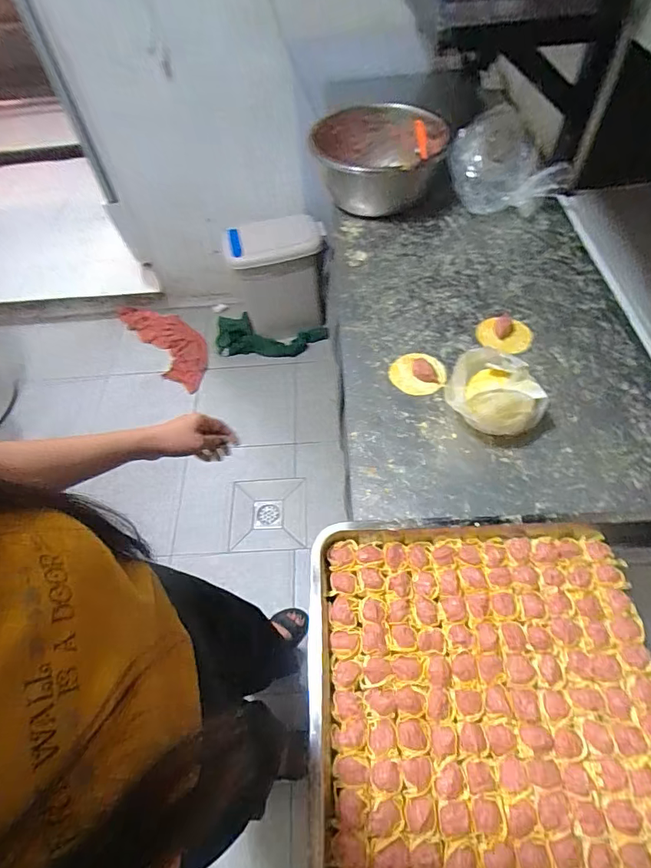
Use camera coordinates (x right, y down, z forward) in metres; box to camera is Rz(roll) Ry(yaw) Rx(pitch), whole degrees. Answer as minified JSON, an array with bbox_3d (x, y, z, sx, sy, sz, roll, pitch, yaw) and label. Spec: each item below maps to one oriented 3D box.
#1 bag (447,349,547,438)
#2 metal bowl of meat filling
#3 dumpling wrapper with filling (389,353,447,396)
[{"bbox_3d":[0.233,-0.051,0.626,0.129,0.086,0.102,30,60,15],"label":"bag"},{"bbox_3d":[0.106,-0.600,0.981,0.273,0.138,0.284,2,57,-3],"label":"metal bowl of meat filling"},{"bbox_3d":[0.148,-0.101,0.721,0.085,0.020,0.079,2,57,-3],"label":"dumpling wrapper with filling"}]

